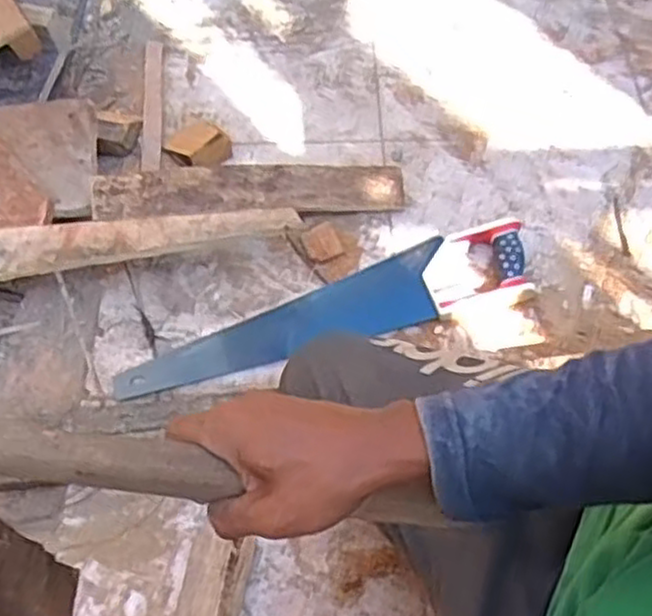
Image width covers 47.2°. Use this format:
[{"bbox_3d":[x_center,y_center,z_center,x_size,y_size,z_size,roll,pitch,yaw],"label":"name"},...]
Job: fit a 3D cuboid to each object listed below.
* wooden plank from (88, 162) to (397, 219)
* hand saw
[{"bbox_3d":[-0.095,-0.156,0.965,0.394,0.016,0.079,-5,66,-13],"label":"wooden plank"},{"bbox_3d":[0.005,-0.002,0.922,0.536,0.031,0.113,-15,61,-10],"label":"hand saw"}]

